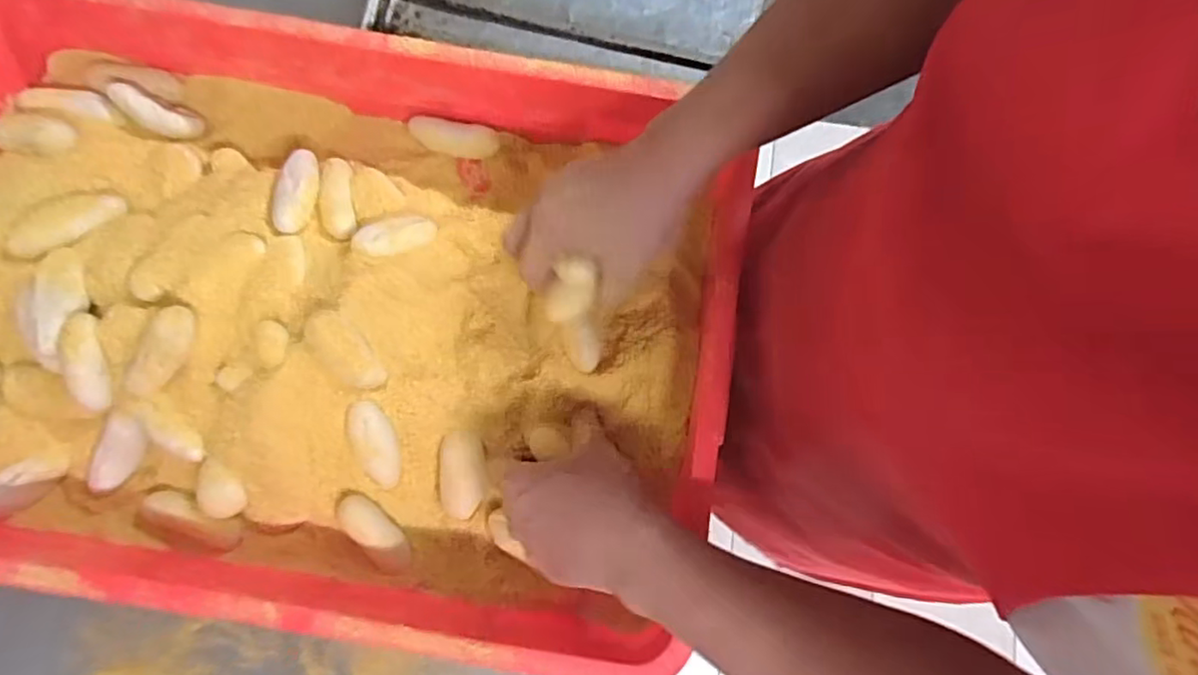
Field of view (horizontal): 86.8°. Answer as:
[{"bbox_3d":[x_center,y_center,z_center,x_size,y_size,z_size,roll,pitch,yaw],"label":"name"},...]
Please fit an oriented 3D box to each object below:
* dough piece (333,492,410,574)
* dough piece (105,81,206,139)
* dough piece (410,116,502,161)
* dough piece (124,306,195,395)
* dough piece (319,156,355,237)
[{"bbox_3d":[-0.166,0.144,0.468,0.025,0.014,0.068,-40,104,-9],"label":"dough piece"},{"bbox_3d":[-0.370,-0.189,0.529,0.071,0.021,0.029,24,78,-22],"label":"dough piece"},{"bbox_3d":[-0.127,-0.173,0.551,0.078,0.017,0.025,9,78,1],"label":"dough piece"},{"bbox_3d":[-0.304,0.009,0.433,0.030,0.021,0.072,43,105,7],"label":"dough piece"},{"bbox_3d":[-0.209,-0.114,0.507,0.023,0.015,0.076,-13,62,-4],"label":"dough piece"}]

